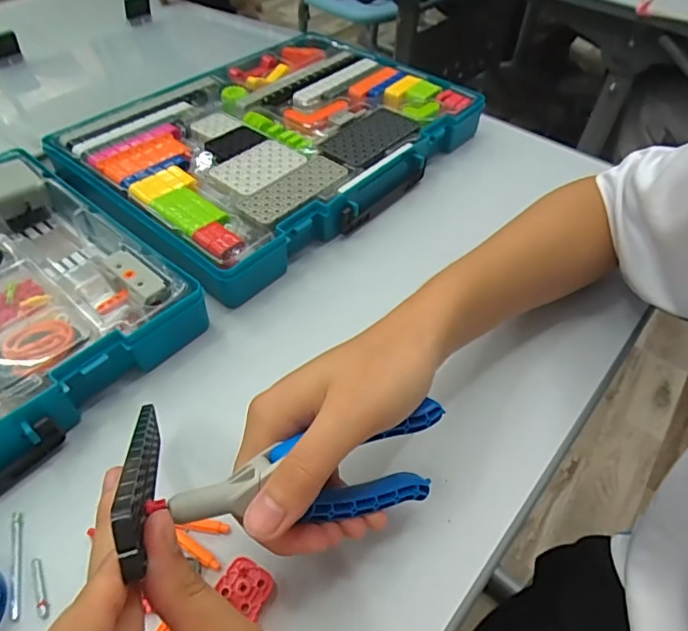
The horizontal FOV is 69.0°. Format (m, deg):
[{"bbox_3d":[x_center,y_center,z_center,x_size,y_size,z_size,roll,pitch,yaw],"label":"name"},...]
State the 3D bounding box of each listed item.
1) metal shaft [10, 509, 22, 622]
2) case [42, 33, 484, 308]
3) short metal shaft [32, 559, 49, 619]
[{"bbox_3d":[-0.172,0.129,0.261,0.005,0.004,0.055,-14,51,-15],"label":"metal shaft"},{"bbox_3d":[-0.064,-0.173,0.492,0.270,0.048,0.352,33,55,24],"label":"case"},{"bbox_3d":[-0.155,0.138,0.255,0.005,0.004,0.030,-21,53,-20],"label":"short metal shaft"}]

